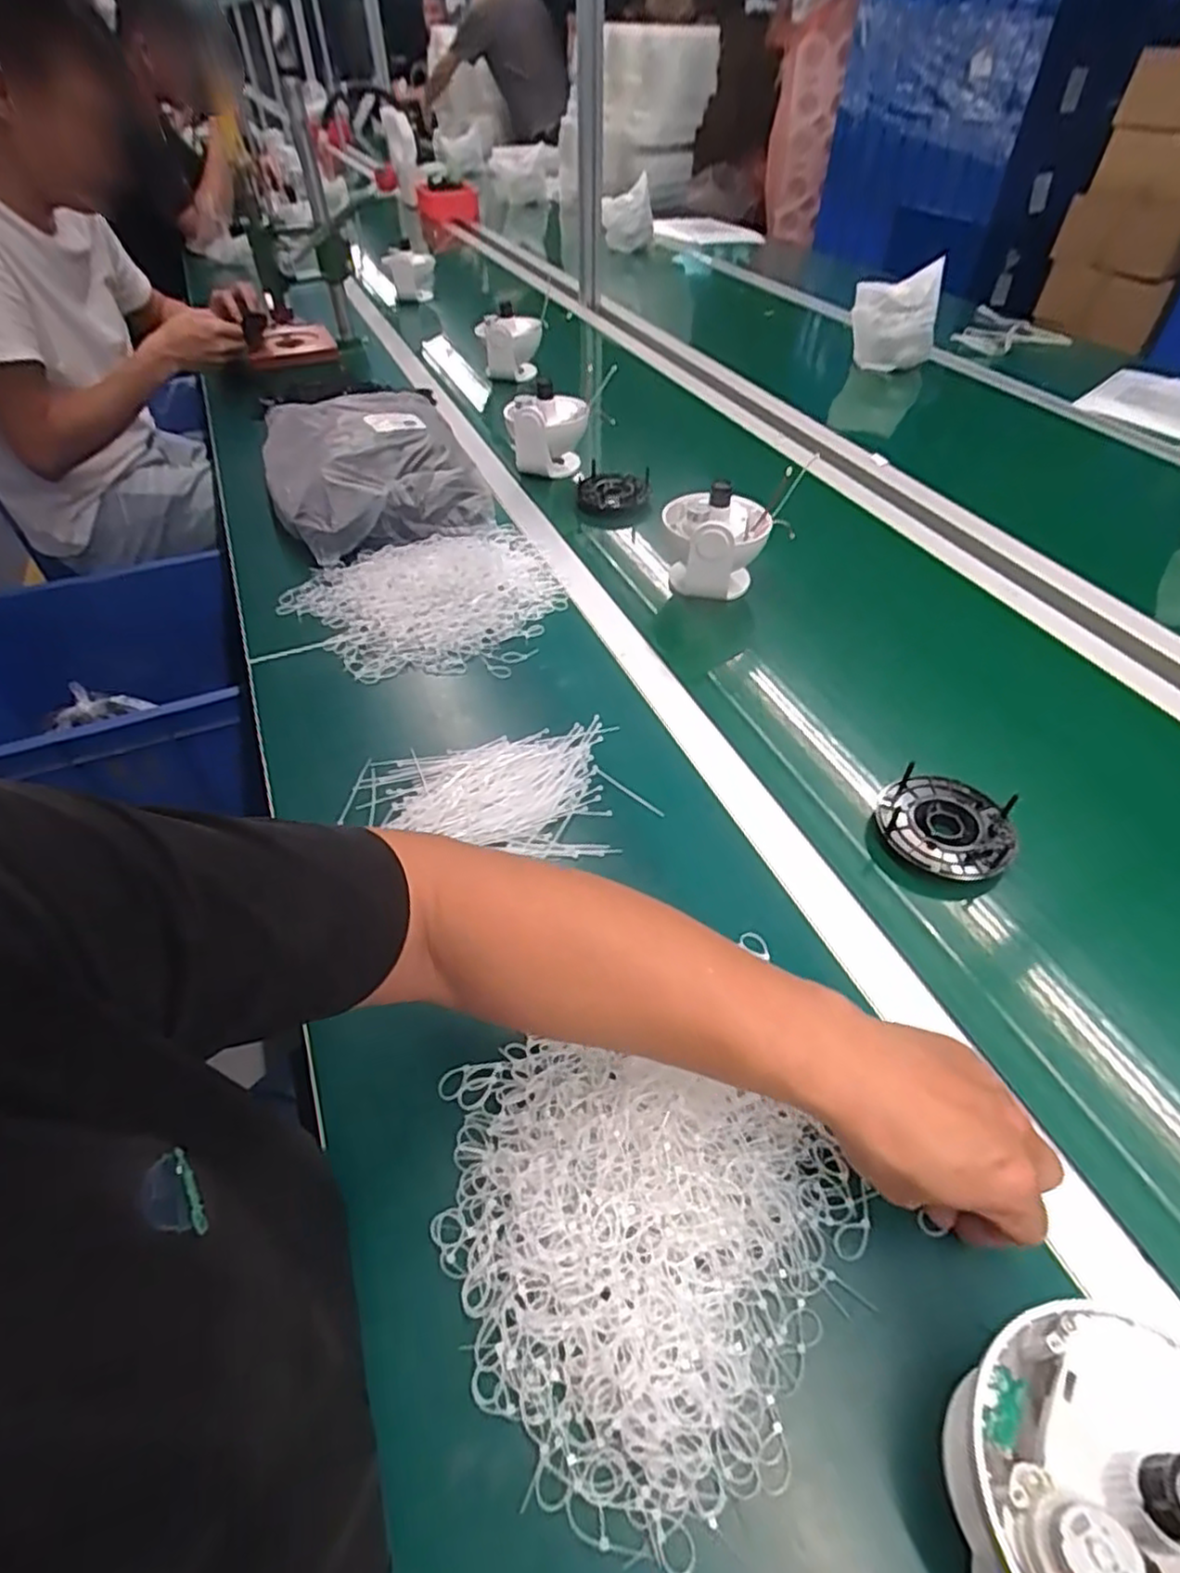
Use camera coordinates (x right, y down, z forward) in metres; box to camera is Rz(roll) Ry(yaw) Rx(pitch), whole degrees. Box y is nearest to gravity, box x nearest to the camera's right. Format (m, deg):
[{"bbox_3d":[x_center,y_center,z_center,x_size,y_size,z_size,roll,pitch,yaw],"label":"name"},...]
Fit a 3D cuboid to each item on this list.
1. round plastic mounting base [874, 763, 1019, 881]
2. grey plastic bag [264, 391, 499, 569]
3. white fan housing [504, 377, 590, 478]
[{"bbox_3d":[0.280,0.035,0.566,0.097,0.036,0.096,0,47,1],"label":"round plastic mounting base"},{"bbox_3d":[-0.298,-0.432,0.944,0.256,0.081,0.352,-16,48,-14],"label":"grey plastic bag"},{"bbox_3d":[-0.063,-0.522,1.026,0.097,0.096,0.072,21,51,20],"label":"white fan housing"}]

